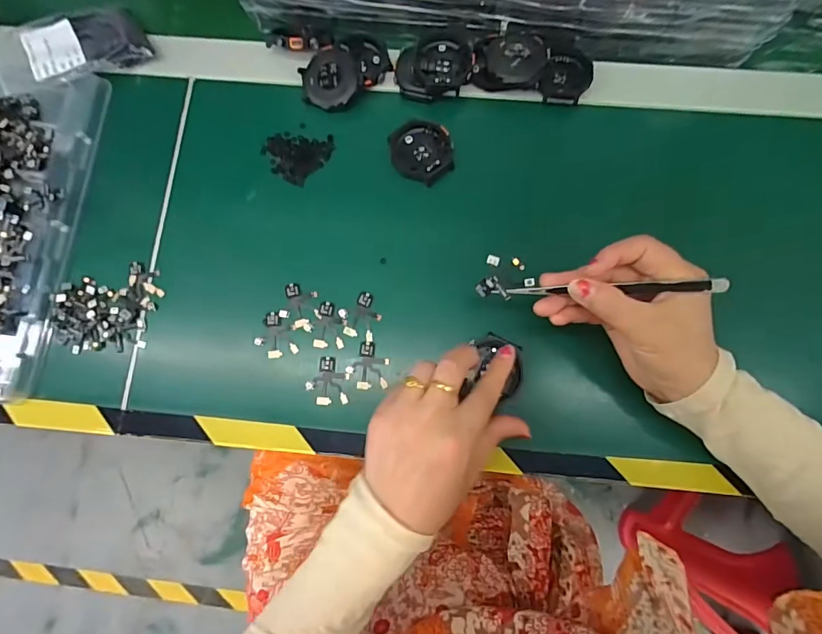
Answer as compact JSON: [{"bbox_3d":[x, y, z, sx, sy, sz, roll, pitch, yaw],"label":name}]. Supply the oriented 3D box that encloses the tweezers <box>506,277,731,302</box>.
[{"bbox_3d":[0.125,-0.017,0.269,0.124,0.005,0.008,-1,79,15],"label":"tweezers"}]

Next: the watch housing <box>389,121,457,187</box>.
[{"bbox_3d":[0.009,-0.136,0.354,0.048,0.012,0.053,-35,80,-6],"label":"watch housing"}]

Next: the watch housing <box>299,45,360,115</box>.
[{"bbox_3d":[-0.067,-0.195,0.357,0.049,0.012,0.049,-14,89,15],"label":"watch housing"}]

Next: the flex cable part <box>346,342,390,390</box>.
[{"bbox_3d":[-0.032,0.037,0.324,0.031,0.004,0.035,7,79,2],"label":"flex cable part"}]

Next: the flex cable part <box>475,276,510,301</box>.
[{"bbox_3d":[0.054,-0.017,0.291,0.016,0.004,0.020,-34,86,21],"label":"flex cable part"}]

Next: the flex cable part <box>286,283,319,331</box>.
[{"bbox_3d":[-0.086,-0.008,0.333,0.025,0.004,0.036,5,79,2],"label":"flex cable part"}]

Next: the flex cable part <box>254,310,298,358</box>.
[{"bbox_3d":[-0.104,0.013,0.330,0.030,0.004,0.035,-13,79,-2],"label":"flex cable part"}]

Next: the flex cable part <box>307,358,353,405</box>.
[{"bbox_3d":[-0.061,0.048,0.322,0.031,0.004,0.034,11,79,3],"label":"flex cable part"}]

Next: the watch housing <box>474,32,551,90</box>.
[{"bbox_3d":[0.081,-0.208,0.350,0.055,0.012,0.046,1,79,1],"label":"watch housing"}]

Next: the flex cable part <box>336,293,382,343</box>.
[{"bbox_3d":[-0.039,-0.002,0.331,0.031,0.004,0.035,17,80,4],"label":"flex cable part"}]

